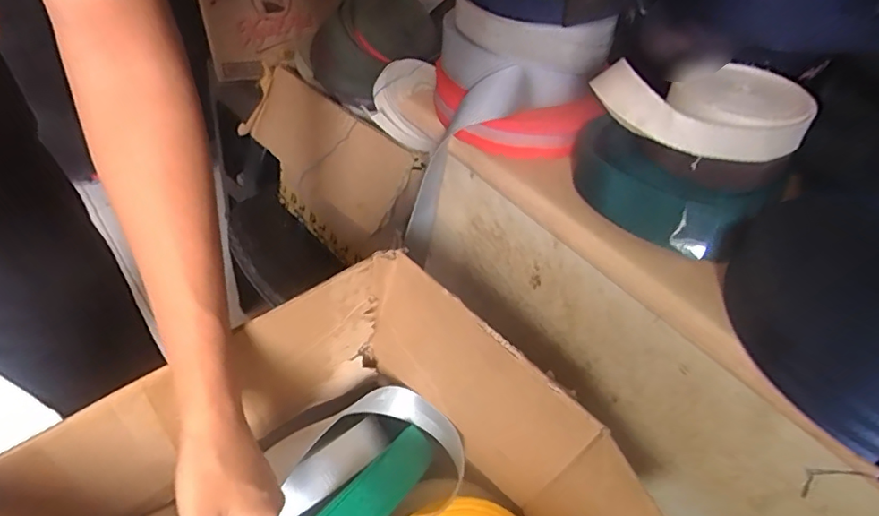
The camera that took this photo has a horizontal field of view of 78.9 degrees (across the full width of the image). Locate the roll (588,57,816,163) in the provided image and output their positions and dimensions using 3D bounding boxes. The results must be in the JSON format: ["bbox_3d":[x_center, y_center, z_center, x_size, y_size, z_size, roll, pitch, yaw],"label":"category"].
[{"bbox_3d":[0.179,-0.100,0.351,0.130,0.034,0.081,-8,46,-12],"label":"roll"}]

